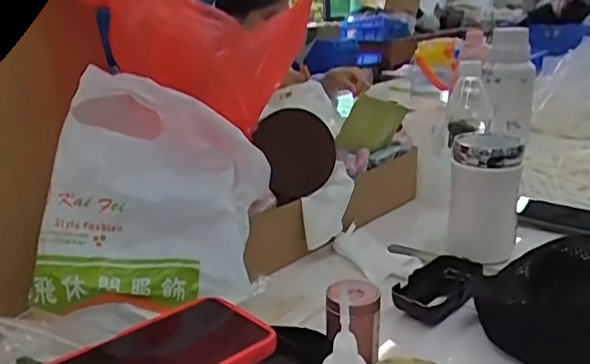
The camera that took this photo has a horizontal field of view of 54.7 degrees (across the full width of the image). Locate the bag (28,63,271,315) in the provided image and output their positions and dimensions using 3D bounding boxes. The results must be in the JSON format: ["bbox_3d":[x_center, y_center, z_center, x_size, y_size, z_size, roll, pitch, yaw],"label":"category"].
[{"bbox_3d":[-0.127,0.005,0.517,0.189,0.183,0.111,-3,18,-2],"label":"bag"}]

